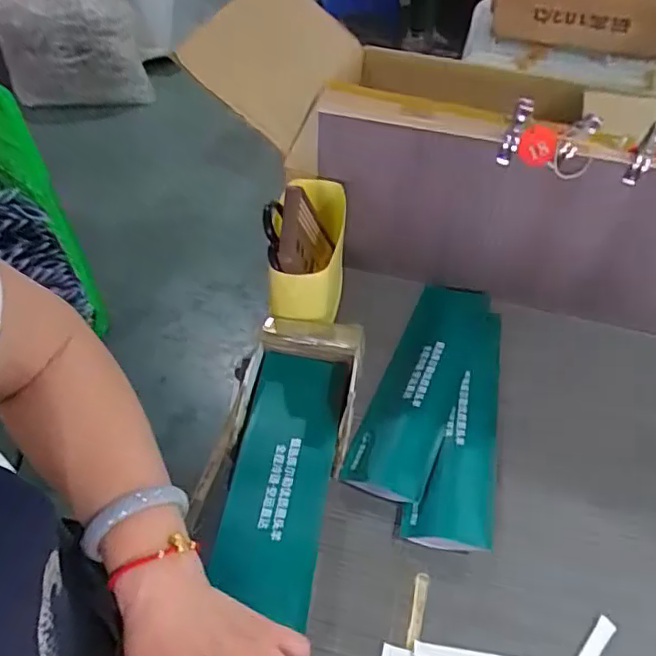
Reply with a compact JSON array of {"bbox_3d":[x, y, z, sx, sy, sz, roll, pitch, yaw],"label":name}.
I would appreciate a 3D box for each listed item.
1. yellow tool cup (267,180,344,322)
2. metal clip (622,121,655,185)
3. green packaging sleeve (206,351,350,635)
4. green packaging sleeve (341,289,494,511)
[{"bbox_3d":[-0.016,-0.079,0.624,0.073,0.074,0.153,3,49,2],"label":"yellow tool cup"},{"bbox_3d":[0.290,-0.159,0.540,0.019,0.063,0.017,28,54,22],"label":"metal clip"},{"bbox_3d":[-0.038,0.119,0.505,0.085,0.017,0.237,5,45,3],"label":"green packaging sleeve"},{"bbox_3d":[0.100,0.047,0.610,0.077,0.010,0.277,18,51,15],"label":"green packaging sleeve"}]

